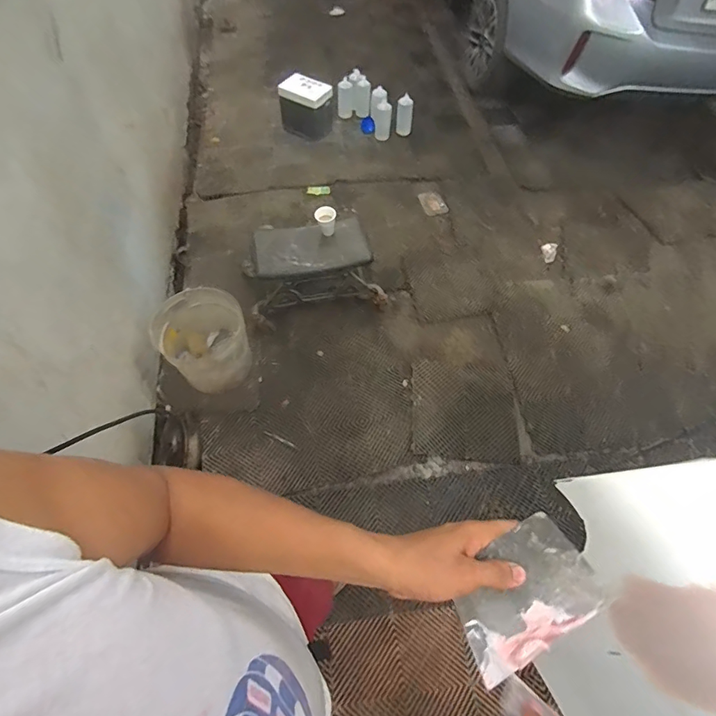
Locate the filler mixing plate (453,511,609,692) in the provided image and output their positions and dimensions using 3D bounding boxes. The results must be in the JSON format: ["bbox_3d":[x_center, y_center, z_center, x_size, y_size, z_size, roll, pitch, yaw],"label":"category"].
[{"bbox_3d":[0.154,0.221,0.412,0.136,0.009,0.095,-30,75,-11],"label":"filler mixing plate"}]

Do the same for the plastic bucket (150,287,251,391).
[{"bbox_3d":[-0.564,-0.063,1.630,0.316,0.298,0.329,-20,62,-14],"label":"plastic bucket"}]

